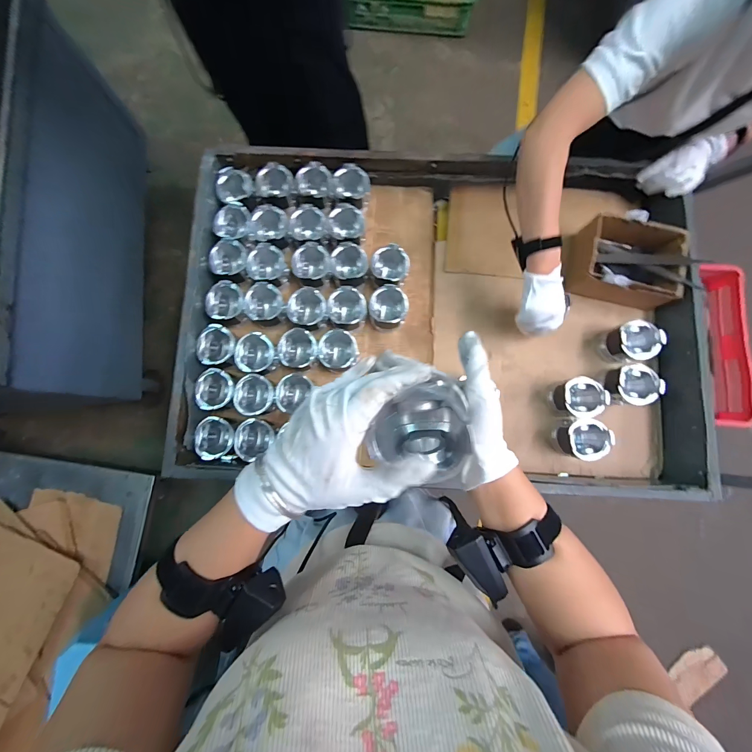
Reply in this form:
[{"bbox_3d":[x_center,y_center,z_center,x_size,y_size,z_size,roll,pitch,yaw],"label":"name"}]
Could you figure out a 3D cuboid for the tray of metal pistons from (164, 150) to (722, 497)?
[{"bbox_3d":[0.144,-0.135,0.769,1.096,0.106,0.729,2,82,0],"label":"tray of metal pistons"}]

